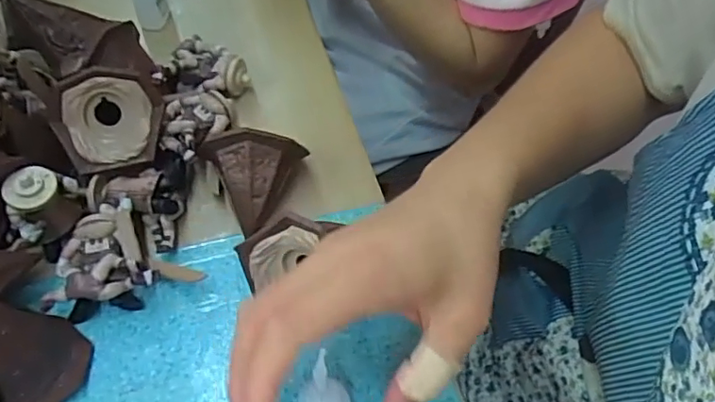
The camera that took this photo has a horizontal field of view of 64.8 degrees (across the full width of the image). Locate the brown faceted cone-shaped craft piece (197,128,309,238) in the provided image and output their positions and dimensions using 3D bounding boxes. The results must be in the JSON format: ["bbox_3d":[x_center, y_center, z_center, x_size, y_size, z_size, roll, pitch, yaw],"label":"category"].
[{"bbox_3d":[-0.060,-0.021,0.351,0.054,0.049,0.051,-28,61,-18],"label":"brown faceted cone-shaped craft piece"}]

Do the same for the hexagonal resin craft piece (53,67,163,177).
[{"bbox_3d":[-0.154,-0.052,0.352,0.064,0.059,0.025,-12,15,-9],"label":"hexagonal resin craft piece"}]

